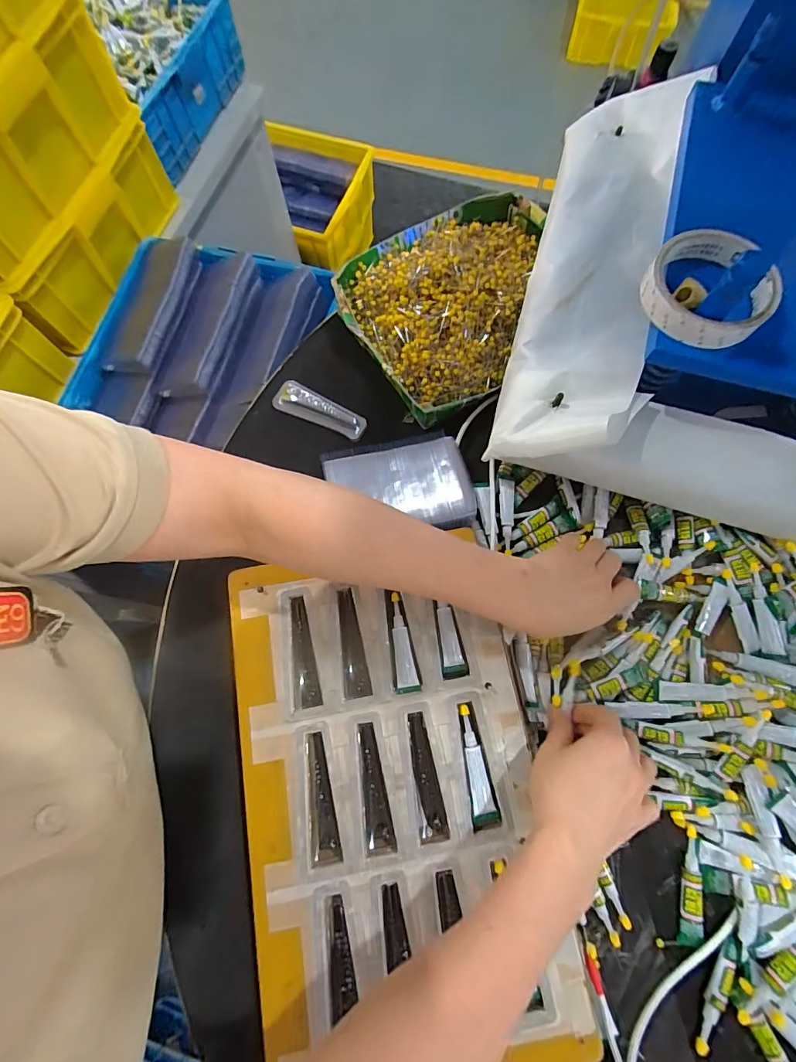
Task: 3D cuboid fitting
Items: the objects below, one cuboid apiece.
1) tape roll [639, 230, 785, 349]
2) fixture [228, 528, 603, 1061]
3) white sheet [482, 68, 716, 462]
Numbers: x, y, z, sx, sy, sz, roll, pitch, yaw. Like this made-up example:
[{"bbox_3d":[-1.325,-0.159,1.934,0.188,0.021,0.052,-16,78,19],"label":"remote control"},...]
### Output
[{"bbox_3d":[0.228,-0.179,0.317,0.087,0.022,0.093,0,74,1],"label":"tape roll"},{"bbox_3d":[-0.011,0.188,0.352,0.226,0.034,0.355,-10,76,-4],"label":"fixture"},{"bbox_3d":[0.189,-0.263,0.417,0.118,0.032,0.424,11,73,25],"label":"white sheet"}]

